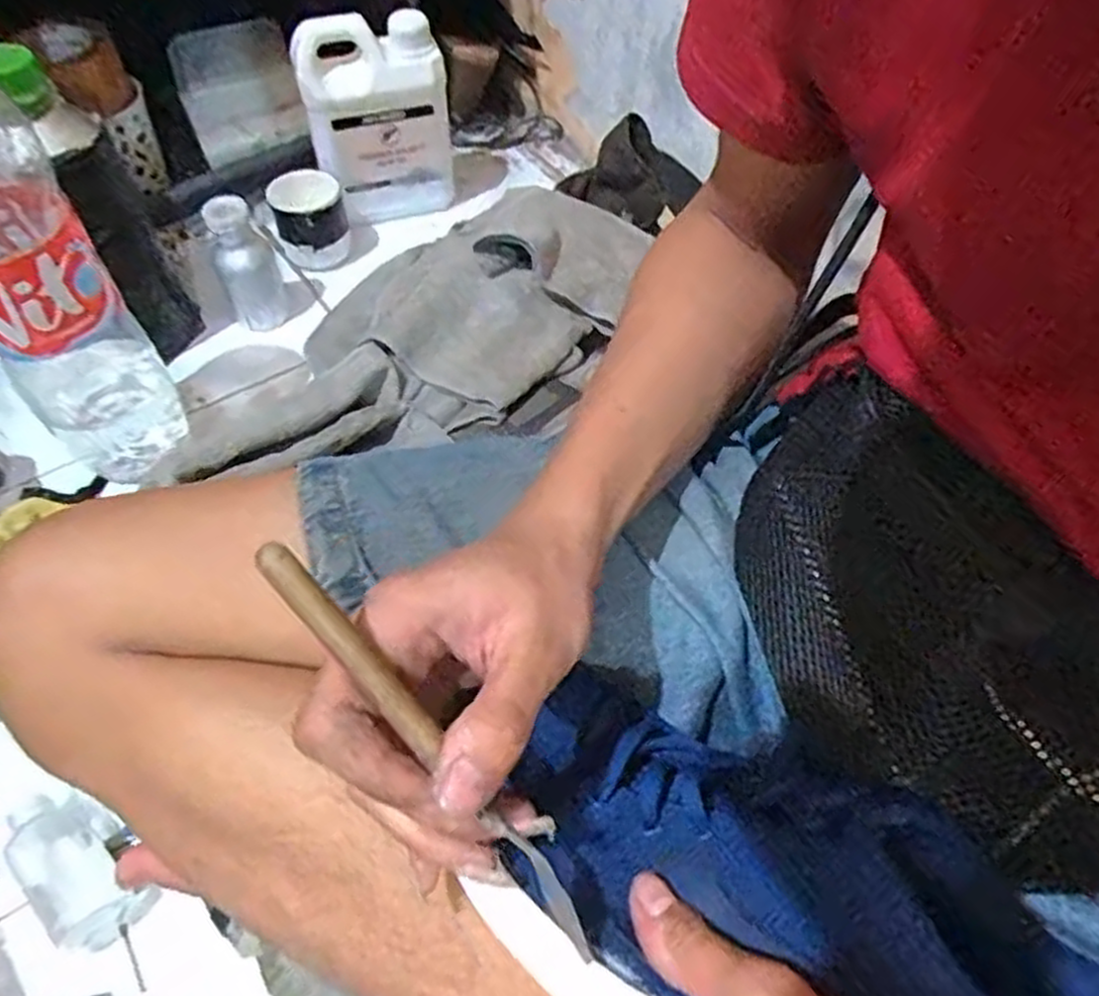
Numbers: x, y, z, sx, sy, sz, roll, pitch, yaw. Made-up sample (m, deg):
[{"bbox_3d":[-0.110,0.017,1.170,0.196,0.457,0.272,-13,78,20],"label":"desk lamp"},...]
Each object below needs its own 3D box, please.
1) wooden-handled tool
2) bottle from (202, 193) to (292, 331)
[{"bbox_3d":[-0.033,0.074,0.225,0.011,0.006,0.153,-42,100,-26],"label":"wooden-handled tool"},{"bbox_3d":[-0.254,-0.194,0.652,0.049,0.110,0.042,-20,56,-14],"label":"bottle"}]

